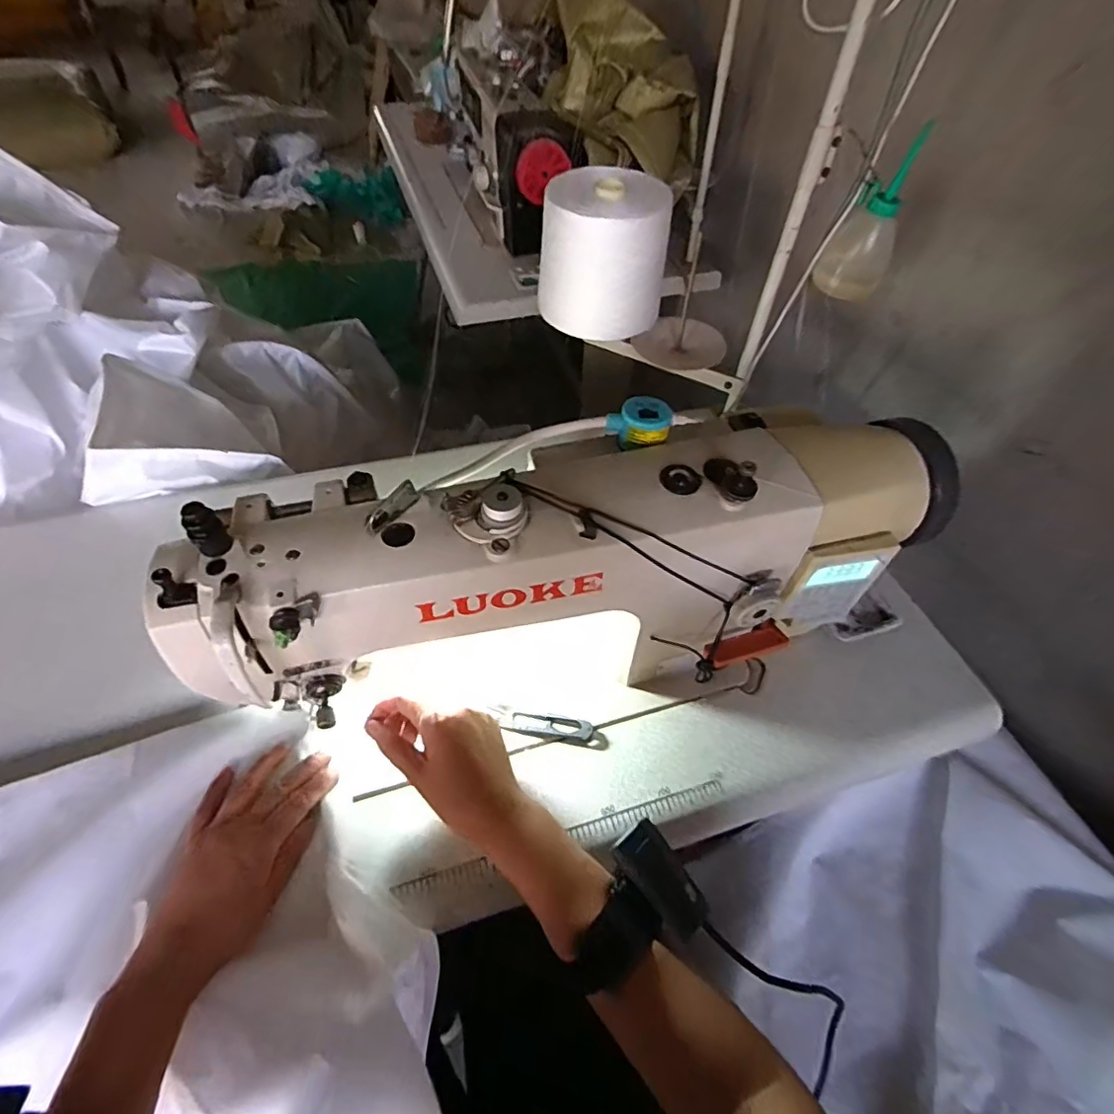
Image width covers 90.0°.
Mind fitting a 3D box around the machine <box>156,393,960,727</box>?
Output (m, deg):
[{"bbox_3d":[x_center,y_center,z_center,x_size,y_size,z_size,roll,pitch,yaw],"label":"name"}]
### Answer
[{"bbox_3d":[0.035,0.008,0.453,0.568,0.219,0.160,-13,54,-13],"label":"machine"}]

